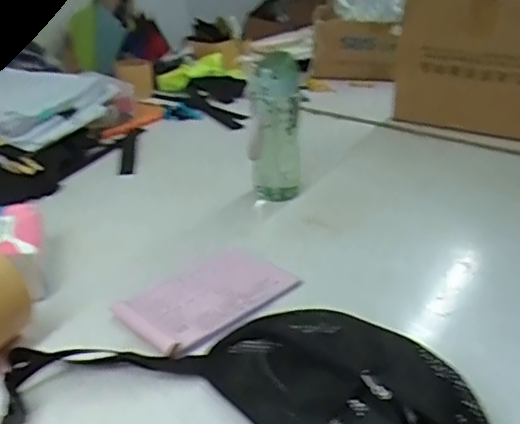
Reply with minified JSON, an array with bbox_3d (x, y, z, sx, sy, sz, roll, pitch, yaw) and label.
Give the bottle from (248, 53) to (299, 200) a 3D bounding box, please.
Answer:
[{"bbox_3d":[0.025,-0.116,0.829,0.077,0.213,0.072,-1,29,-1],"label":"bottle"}]

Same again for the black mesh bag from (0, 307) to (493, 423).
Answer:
[{"bbox_3d":[-0.017,0.148,0.480,0.445,0.087,0.212,13,32,21],"label":"black mesh bag"}]

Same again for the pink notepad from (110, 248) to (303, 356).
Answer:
[{"bbox_3d":[-0.055,0.093,0.639,0.122,0.020,0.186,25,38,37],"label":"pink notepad"}]

